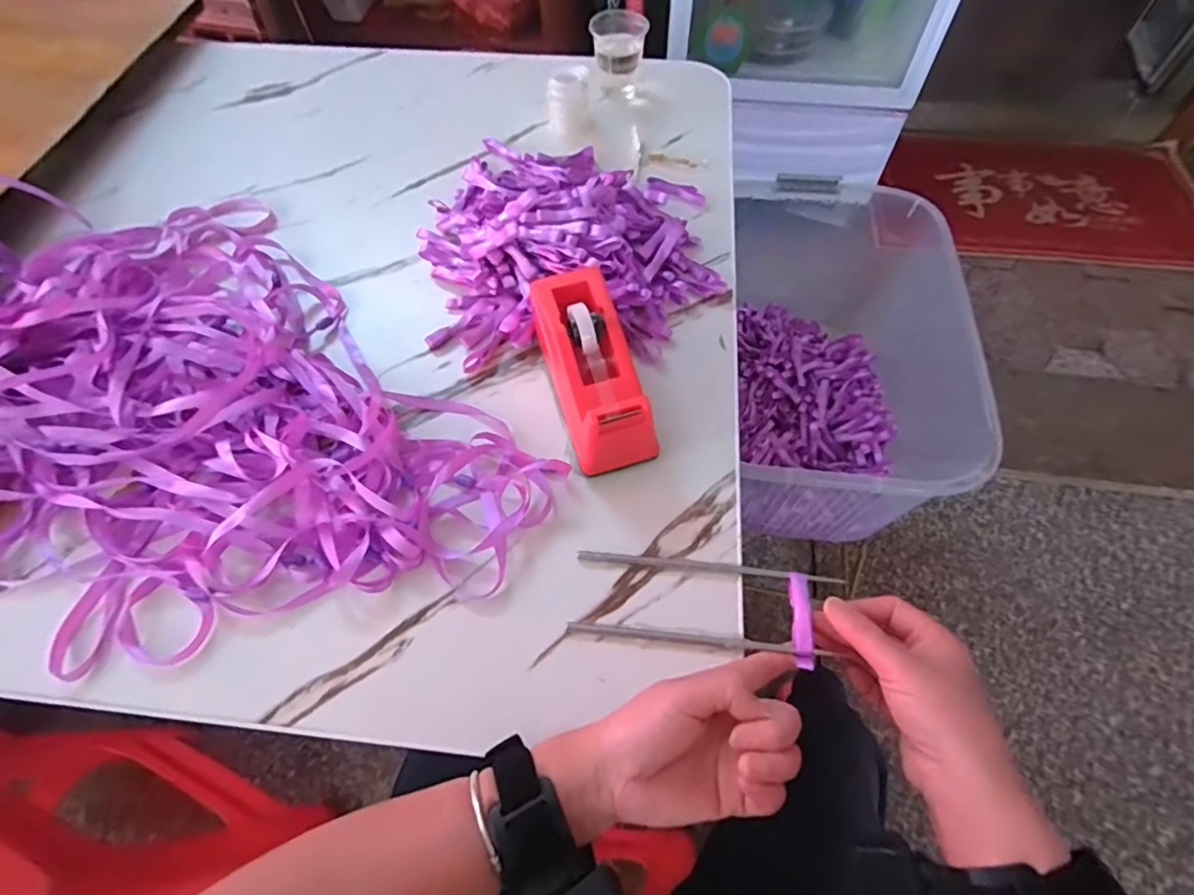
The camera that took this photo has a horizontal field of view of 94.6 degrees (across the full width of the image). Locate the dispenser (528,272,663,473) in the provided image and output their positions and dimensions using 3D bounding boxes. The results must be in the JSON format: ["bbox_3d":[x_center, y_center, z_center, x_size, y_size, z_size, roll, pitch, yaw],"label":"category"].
[{"bbox_3d":[-0.005,-0.059,0.424,0.065,0.072,0.154,-17,61,-9],"label":"dispenser"}]

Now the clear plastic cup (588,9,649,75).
[{"bbox_3d":[0.026,-0.462,0.630,0.063,0.040,0.058,0,60,1],"label":"clear plastic cup"}]

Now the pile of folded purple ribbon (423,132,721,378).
[{"bbox_3d":[-0.028,-0.219,0.524,0.275,0.056,0.304,-4,60,-1],"label":"pile of folded purple ribbon"}]

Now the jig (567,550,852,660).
[{"bbox_3d":[0.072,0.102,0.369,0.173,0.013,0.058,6,62,2],"label":"jig"}]

